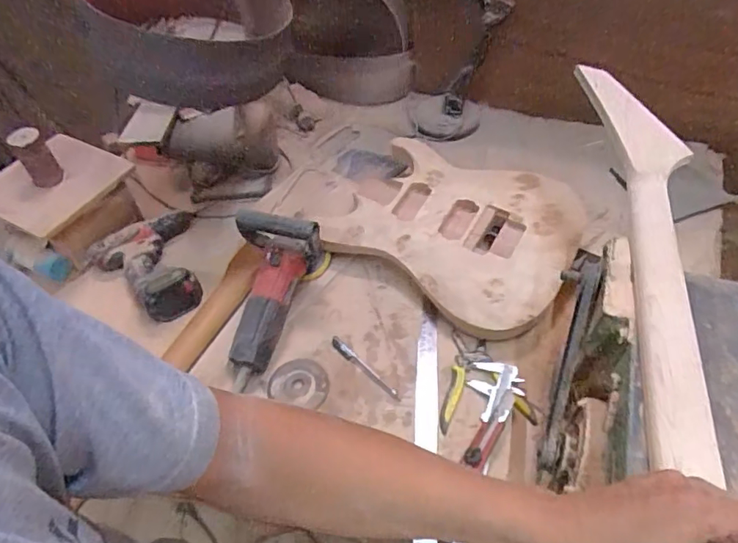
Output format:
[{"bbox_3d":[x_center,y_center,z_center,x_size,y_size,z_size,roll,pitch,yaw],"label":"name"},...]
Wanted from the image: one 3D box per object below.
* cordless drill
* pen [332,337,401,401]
[{"bbox_3d":[-0.349,-0.025,0.919,0.218,0.058,0.202,28,58,26],"label":"cordless drill"},{"bbox_3d":[-0.008,0.146,0.794,0.016,0.013,0.143,-38,56,-24],"label":"pen"}]

